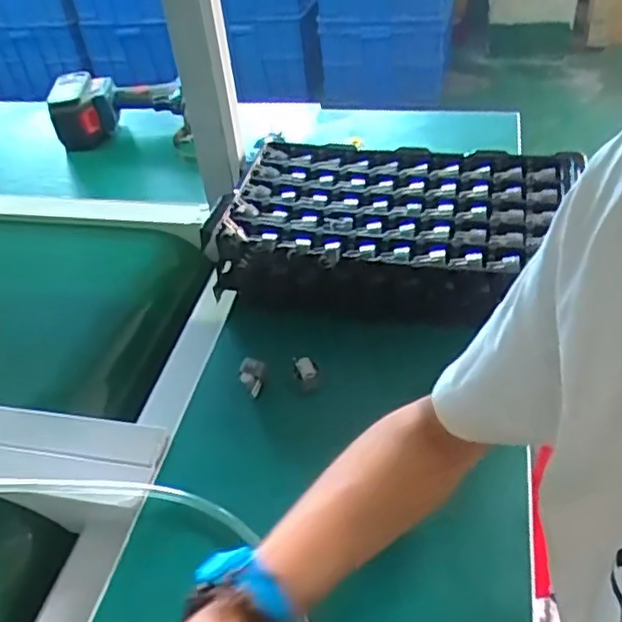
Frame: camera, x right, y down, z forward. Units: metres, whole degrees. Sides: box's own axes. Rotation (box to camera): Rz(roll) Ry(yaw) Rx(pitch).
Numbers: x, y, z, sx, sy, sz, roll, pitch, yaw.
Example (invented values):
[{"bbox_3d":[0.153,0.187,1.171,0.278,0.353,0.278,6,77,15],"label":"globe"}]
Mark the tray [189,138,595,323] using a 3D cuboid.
[{"bbox_3d":[0.084,-0.094,0.664,0.329,0.074,0.224,10,45,18],"label":"tray"}]

